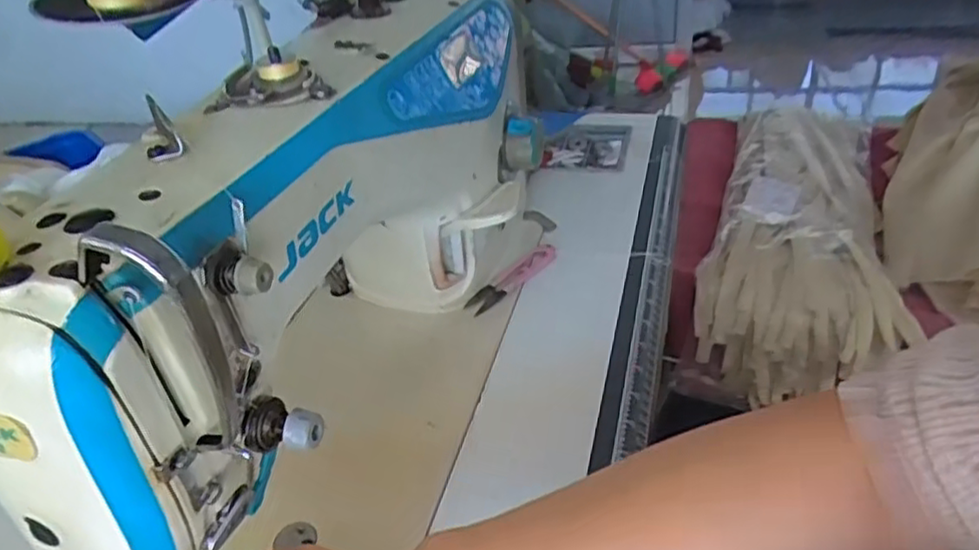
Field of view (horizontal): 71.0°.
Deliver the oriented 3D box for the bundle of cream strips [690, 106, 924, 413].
[{"bbox_3d":[0.424,-0.060,0.954,0.223,0.146,0.475,5,36,15],"label":"bundle of cream strips"}]

